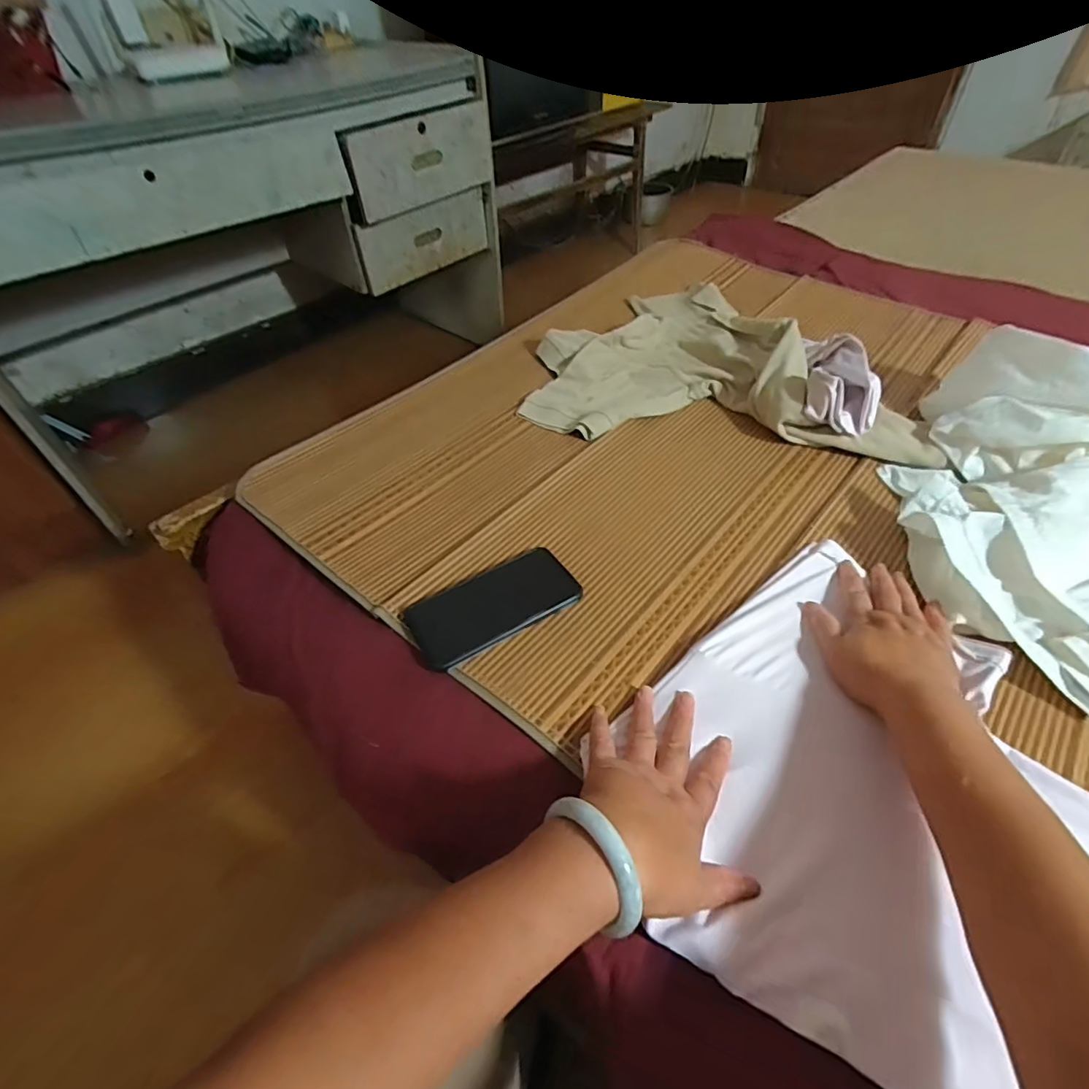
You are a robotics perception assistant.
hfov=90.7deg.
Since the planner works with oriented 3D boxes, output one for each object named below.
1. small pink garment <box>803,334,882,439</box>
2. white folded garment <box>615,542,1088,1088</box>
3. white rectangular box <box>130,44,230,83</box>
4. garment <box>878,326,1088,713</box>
[{"bbox_3d":[0.373,-0.203,0.670,0.089,0.064,0.129,11,48,13],"label":"small pink garment"},{"bbox_3d":[0.363,0.239,0.329,0.606,0.031,0.342,27,54,28],"label":"white folded garment"},{"bbox_3d":[-0.726,-0.970,1.083,0.026,0.042,0.197,26,54,24],"label":"white rectangular box"},{"bbox_3d":[0.514,-0.048,0.527,0.377,0.107,0.320,-37,55,-27],"label":"garment"}]

